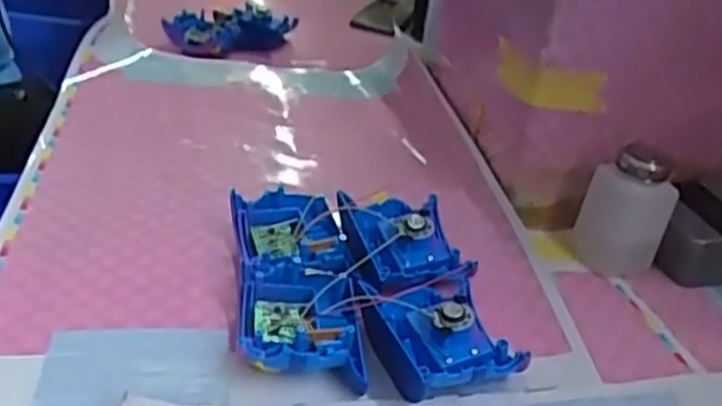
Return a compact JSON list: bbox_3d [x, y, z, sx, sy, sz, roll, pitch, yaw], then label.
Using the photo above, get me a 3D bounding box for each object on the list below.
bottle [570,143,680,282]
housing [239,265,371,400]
[{"bbox_3d":[0.213,0.006,0.602,0.057,0.099,0.052,-1,30,-12],"label":"bottle"},{"bbox_3d":[-0.039,0.078,0.472,0.074,0.042,0.080,0,30,-10],"label":"housing"}]

